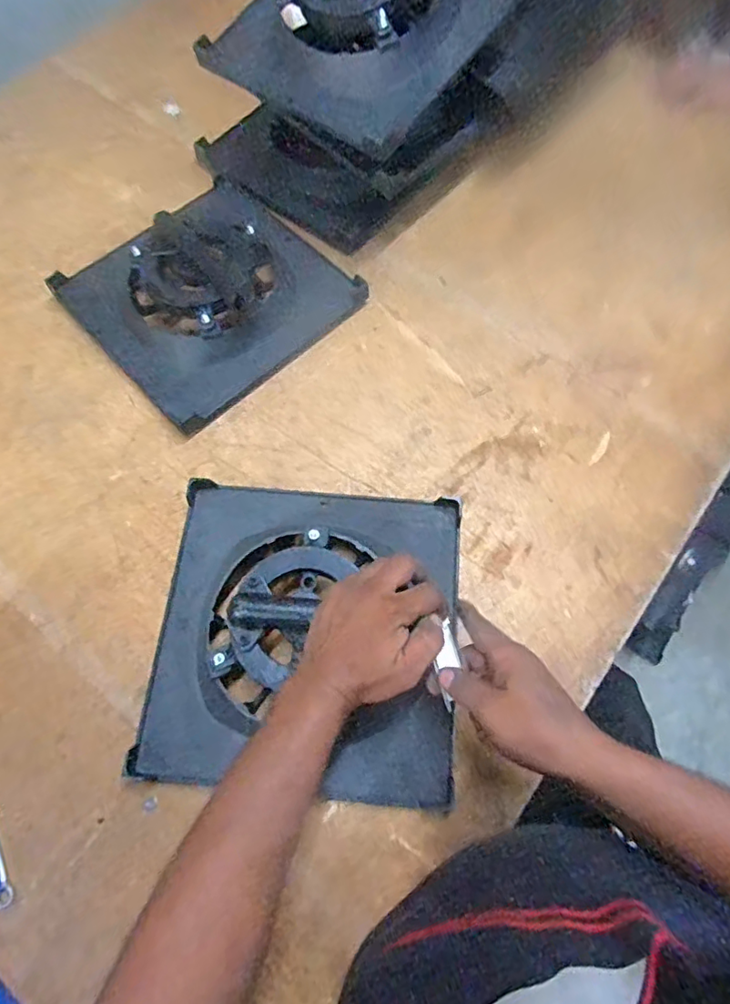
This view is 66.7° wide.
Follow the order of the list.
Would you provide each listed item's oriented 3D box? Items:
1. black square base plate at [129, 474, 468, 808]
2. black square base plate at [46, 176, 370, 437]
[{"bbox_3d":[-0.057,0.117,0.521,0.293,0.095,0.292,5,70,2],"label":"black square base plate"},{"bbox_3d":[-0.201,-0.280,0.693,0.296,0.074,0.285,-41,75,-13],"label":"black square base plate"}]

